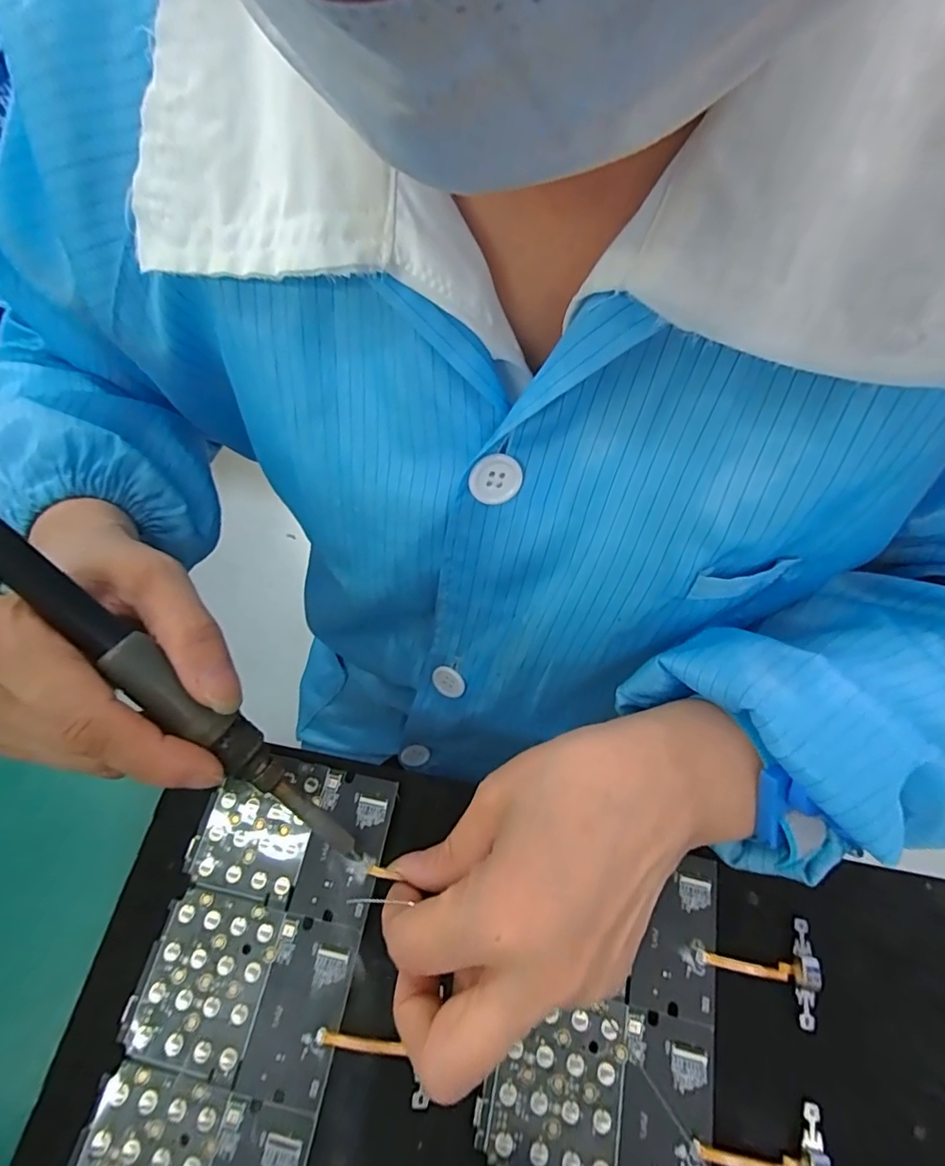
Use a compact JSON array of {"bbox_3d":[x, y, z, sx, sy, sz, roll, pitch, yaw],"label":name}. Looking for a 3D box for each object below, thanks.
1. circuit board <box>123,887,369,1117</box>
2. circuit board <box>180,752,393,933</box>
[{"bbox_3d":[-0.088,0.154,0.197,0.078,0.004,0.055,11,64,6],"label":"circuit board"},{"bbox_3d":[-0.077,0.105,0.221,0.078,0.004,0.055,11,63,6],"label":"circuit board"}]

